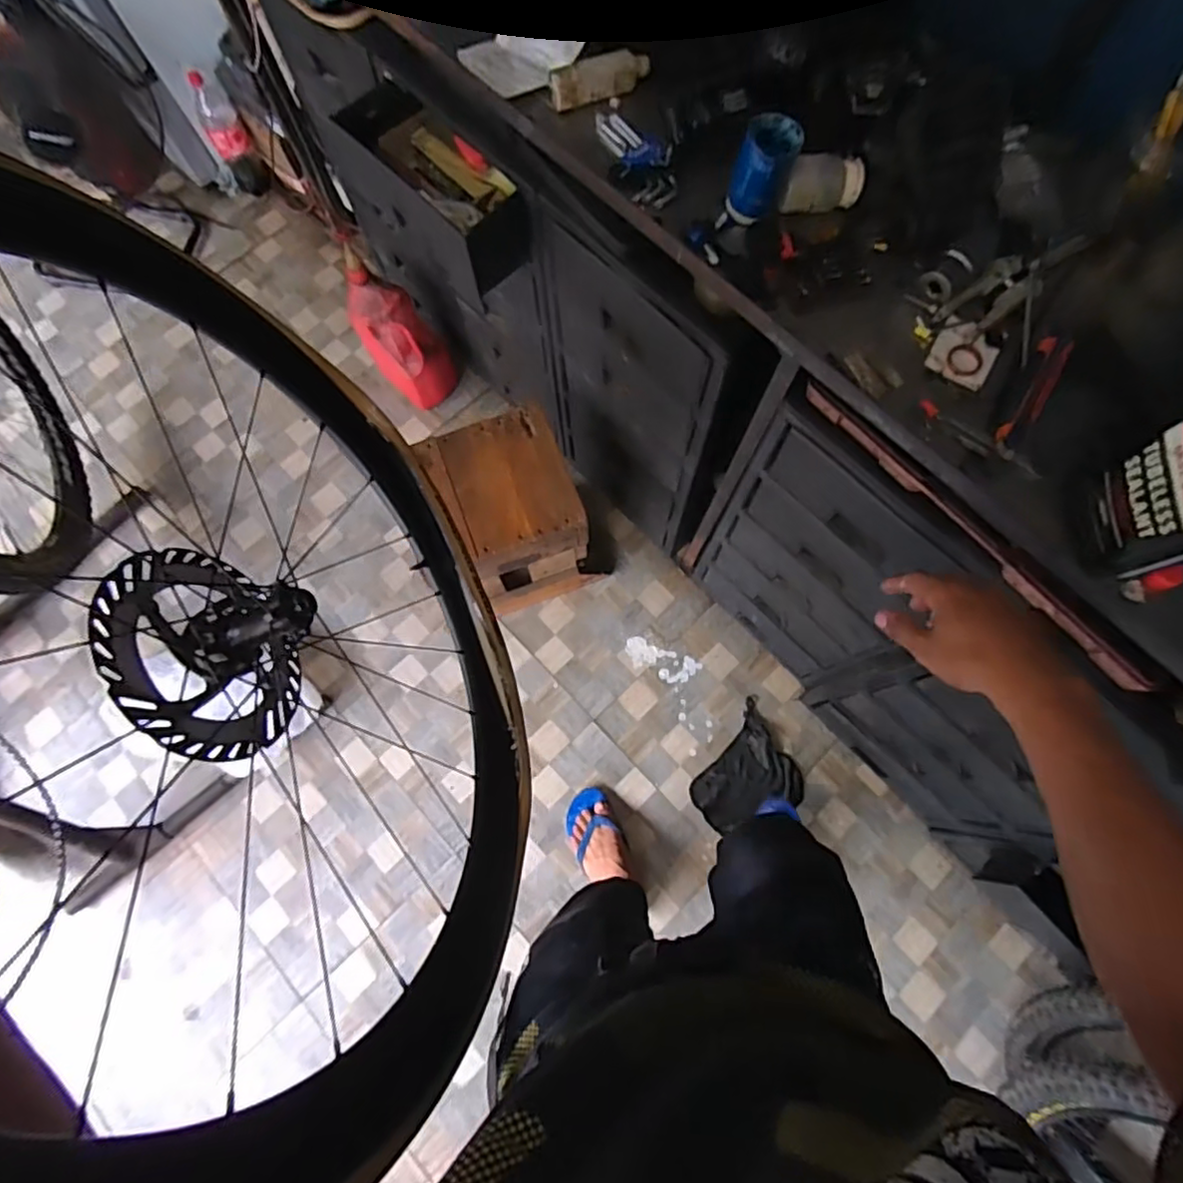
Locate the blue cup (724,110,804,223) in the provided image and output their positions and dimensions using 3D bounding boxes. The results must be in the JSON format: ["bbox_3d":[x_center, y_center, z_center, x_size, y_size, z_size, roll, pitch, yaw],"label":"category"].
[{"bbox_3d":[0.181,-0.440,0.667,0.057,0.078,0.057,0,75,1],"label":"blue cup"}]

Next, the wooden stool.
[{"bbox_3d":[-0.147,-0.142,1.304,0.231,0.416,0.278,-25,76,-5],"label":"wooden stool"}]

